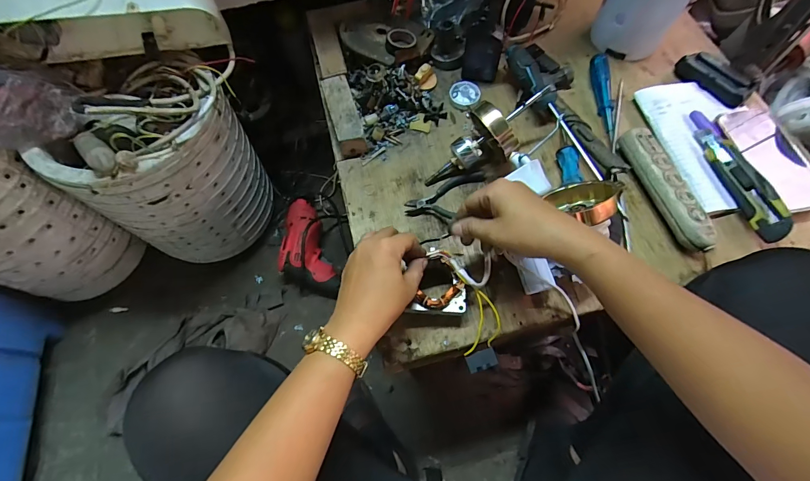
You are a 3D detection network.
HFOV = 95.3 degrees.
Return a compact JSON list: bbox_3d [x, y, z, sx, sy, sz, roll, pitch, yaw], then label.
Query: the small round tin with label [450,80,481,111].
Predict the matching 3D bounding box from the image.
[{"bbox_3d":[0.091,-0.223,0.566,0.047,0.007,0.046,-1,83,11],"label":"small round tin with label"}]

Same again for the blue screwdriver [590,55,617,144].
[{"bbox_3d":[0.297,-0.215,0.552,0.024,0.022,0.154,4,65,4],"label":"blue screwdriver"}]

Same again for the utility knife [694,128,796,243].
[{"bbox_3d":[0.430,-0.078,0.471,0.026,0.031,0.164,-11,65,-3],"label":"utility knife"}]

